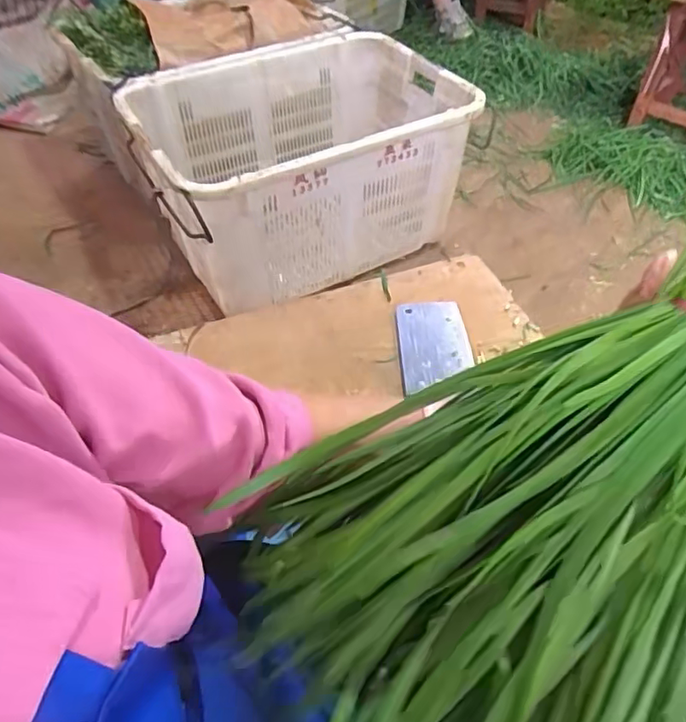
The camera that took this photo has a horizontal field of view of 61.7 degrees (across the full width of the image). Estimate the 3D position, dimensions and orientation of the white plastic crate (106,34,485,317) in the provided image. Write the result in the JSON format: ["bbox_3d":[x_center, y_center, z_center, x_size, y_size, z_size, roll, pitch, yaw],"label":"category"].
[{"bbox_3d":[-0.096,-0.437,1.304,0.684,0.346,0.518,-26,53,-22],"label":"white plastic crate"}]

